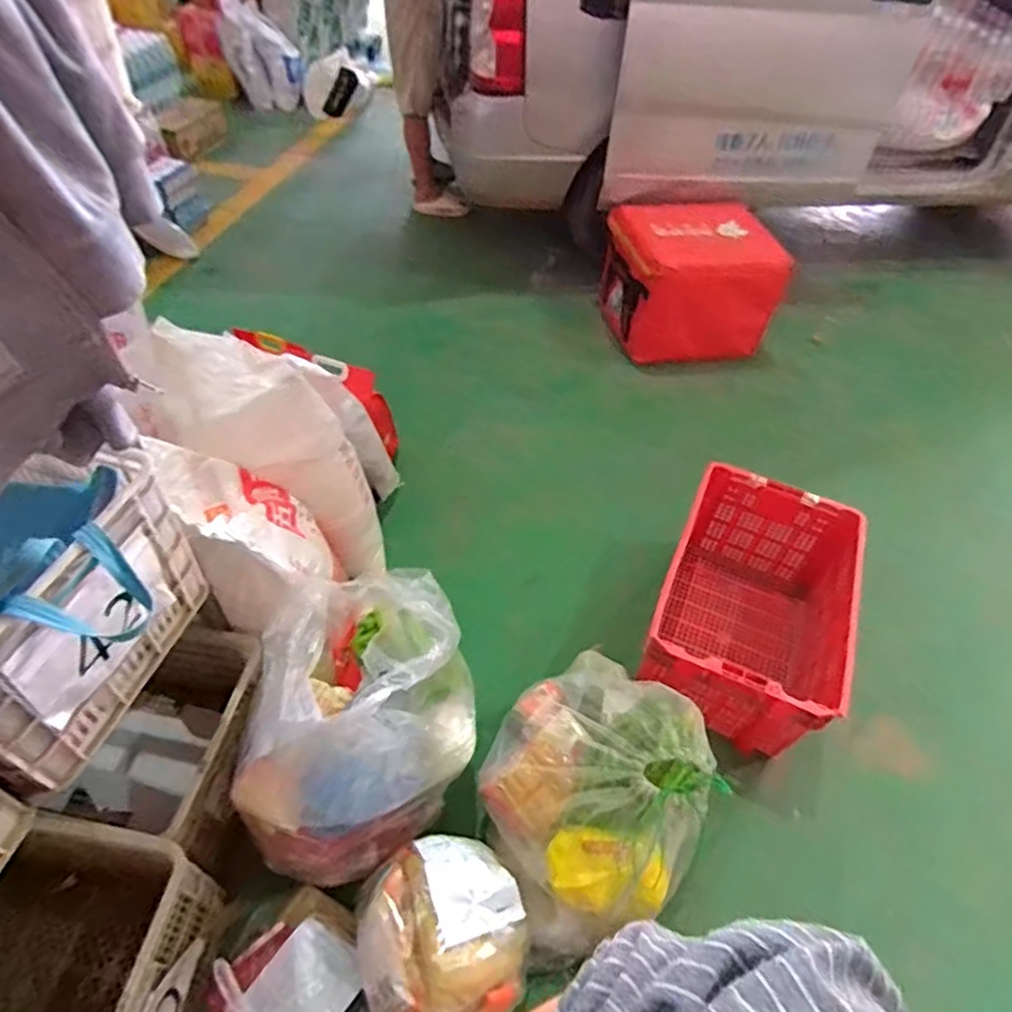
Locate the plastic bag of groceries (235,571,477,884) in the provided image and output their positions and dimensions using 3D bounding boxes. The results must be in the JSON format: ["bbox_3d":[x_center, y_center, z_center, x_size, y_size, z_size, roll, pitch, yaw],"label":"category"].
[{"bbox_3d":[-0.246,0.365,1.171,0.355,0.427,0.518,18,50,10],"label":"plastic bag of groceries"}]

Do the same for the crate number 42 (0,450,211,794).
[{"bbox_3d":[-0.713,0.091,0.813,0.510,0.274,0.334,14,50,7],"label":"crate number 42"}]

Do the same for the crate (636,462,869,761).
[{"bbox_3d":[0.593,0.261,1.587,0.427,0.316,0.604,21,51,13],"label":"crate"}]

